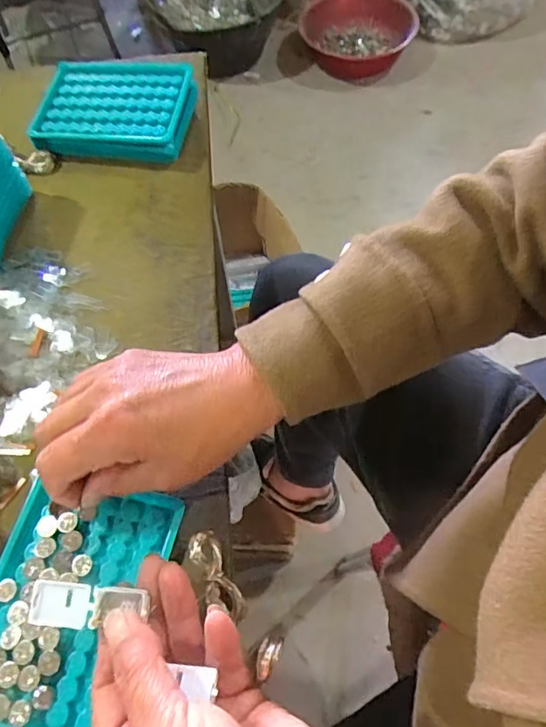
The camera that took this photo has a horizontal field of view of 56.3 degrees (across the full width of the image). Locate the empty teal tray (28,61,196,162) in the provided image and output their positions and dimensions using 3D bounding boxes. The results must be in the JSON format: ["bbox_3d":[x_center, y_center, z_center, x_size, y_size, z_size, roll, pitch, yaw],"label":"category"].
[{"bbox_3d":[-0.140,-0.227,0.456,0.127,0.033,0.094,6,63,5],"label":"empty teal tray"}]

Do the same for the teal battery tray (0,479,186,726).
[{"bbox_3d":[-0.112,0.130,0.279,0.092,0.010,0.125,10,63,7],"label":"teal battery tray"}]

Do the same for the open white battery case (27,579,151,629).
[{"bbox_3d":[-0.087,0.114,0.242,0.057,0.005,0.020,-1,63,0],"label":"open white battery case"}]

